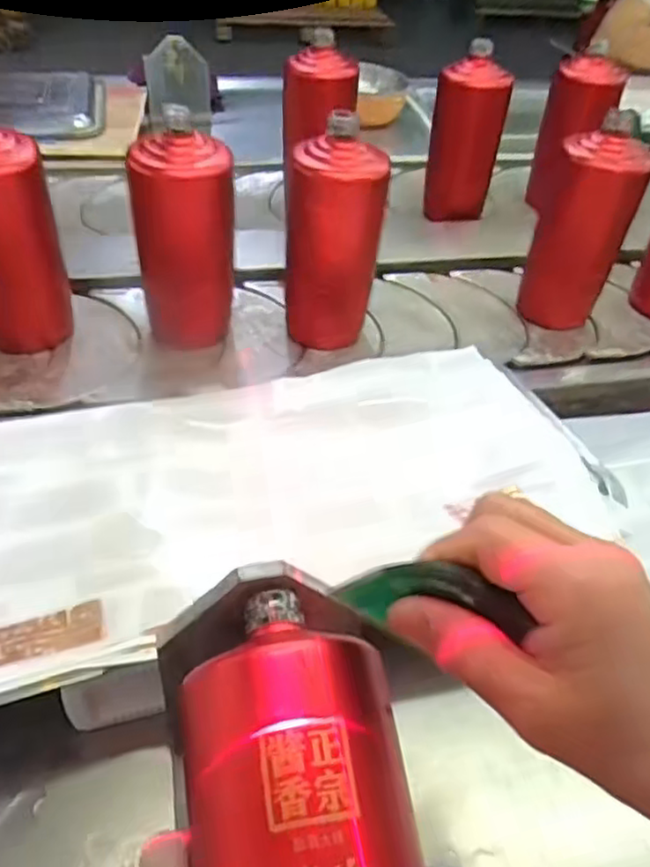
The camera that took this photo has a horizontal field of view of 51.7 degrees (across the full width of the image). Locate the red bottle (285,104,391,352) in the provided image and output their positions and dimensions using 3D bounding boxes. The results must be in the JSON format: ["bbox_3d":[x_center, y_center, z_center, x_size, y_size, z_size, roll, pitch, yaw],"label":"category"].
[{"bbox_3d":[0.007,-0.163,0.579,0.073,0.174,0.058,35,51,30],"label":"red bottle"}]

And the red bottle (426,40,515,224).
[{"bbox_3d":[0.164,-0.343,0.784,0.069,0.171,0.059,-9,47,-15],"label":"red bottle"}]

